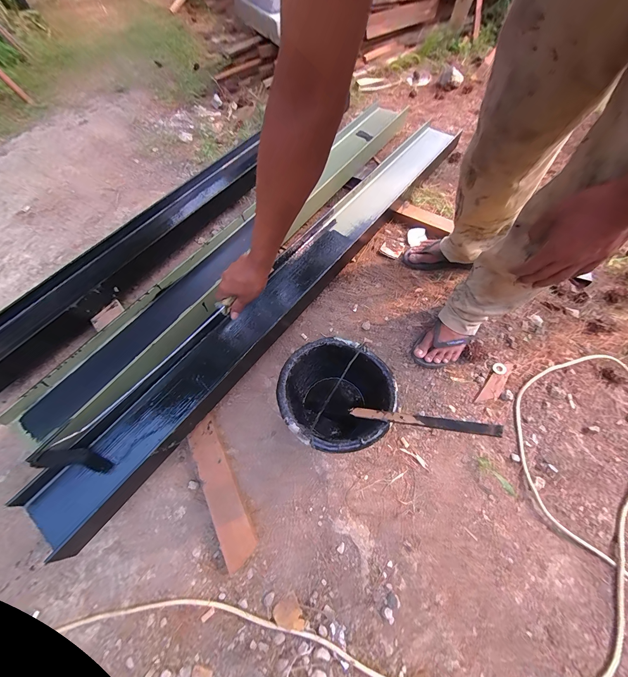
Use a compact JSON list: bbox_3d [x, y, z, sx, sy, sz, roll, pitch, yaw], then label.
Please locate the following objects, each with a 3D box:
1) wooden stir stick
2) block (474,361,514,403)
[{"bbox_3d":[0.189,0.155,0.543,0.286,0.011,0.021,-5,54,44],"label":"wooden stir stick"},{"bbox_3d":[0.486,0.119,0.765,0.045,0.016,0.145,33,69,18],"label":"block"}]

